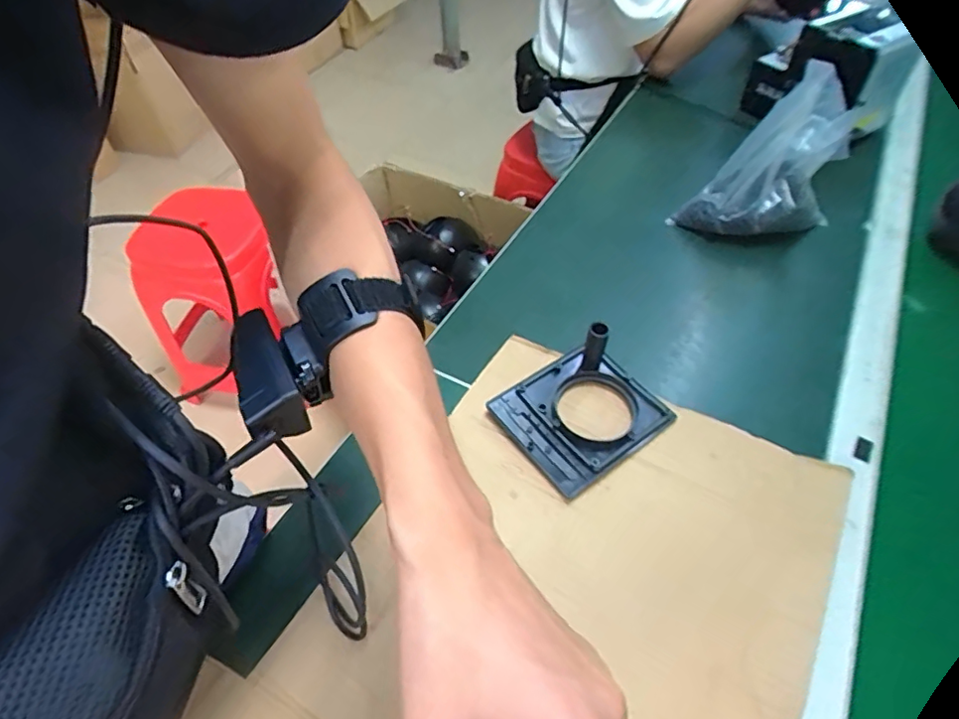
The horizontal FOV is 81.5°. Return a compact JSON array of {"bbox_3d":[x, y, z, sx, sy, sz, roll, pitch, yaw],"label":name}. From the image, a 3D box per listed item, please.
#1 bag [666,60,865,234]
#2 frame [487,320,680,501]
[{"bbox_3d":[0.374,-0.255,0.695,0.145,0.186,0.181,35,59,27],"label":"bag"},{"bbox_3d":[0.095,0.038,0.515,0.136,0.061,0.119,-30,55,-21],"label":"frame"}]

